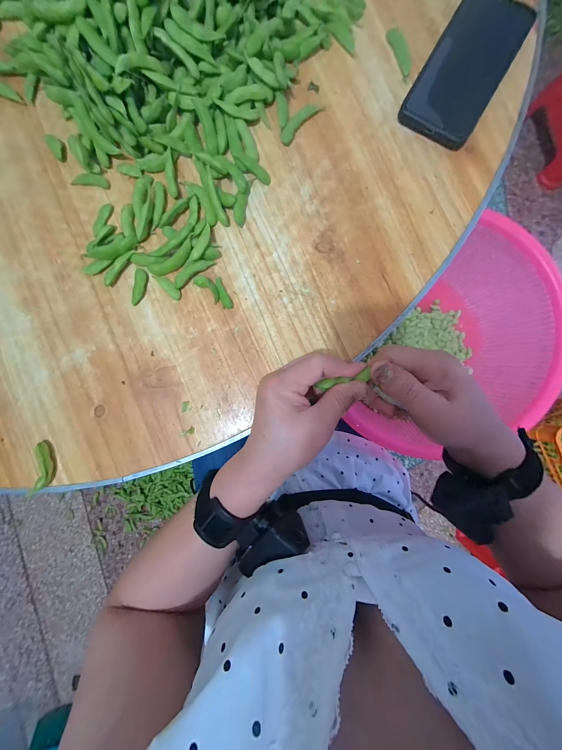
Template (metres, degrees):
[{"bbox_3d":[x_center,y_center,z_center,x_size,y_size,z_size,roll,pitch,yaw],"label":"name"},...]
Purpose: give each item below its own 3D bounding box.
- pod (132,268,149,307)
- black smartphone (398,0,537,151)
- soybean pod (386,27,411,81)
[{"bbox_3d":[-0.155,-0.096,0.285,0.015,0.004,0.039,10,88,3],"label":"pod"},{"bbox_3d":[0.191,-0.317,0.269,0.078,0.013,0.154,30,89,3],"label":"black smartphone"},{"bbox_3d":[0.130,-0.349,0.281,0.016,0.004,0.058,-18,87,2],"label":"soybean pod"}]

